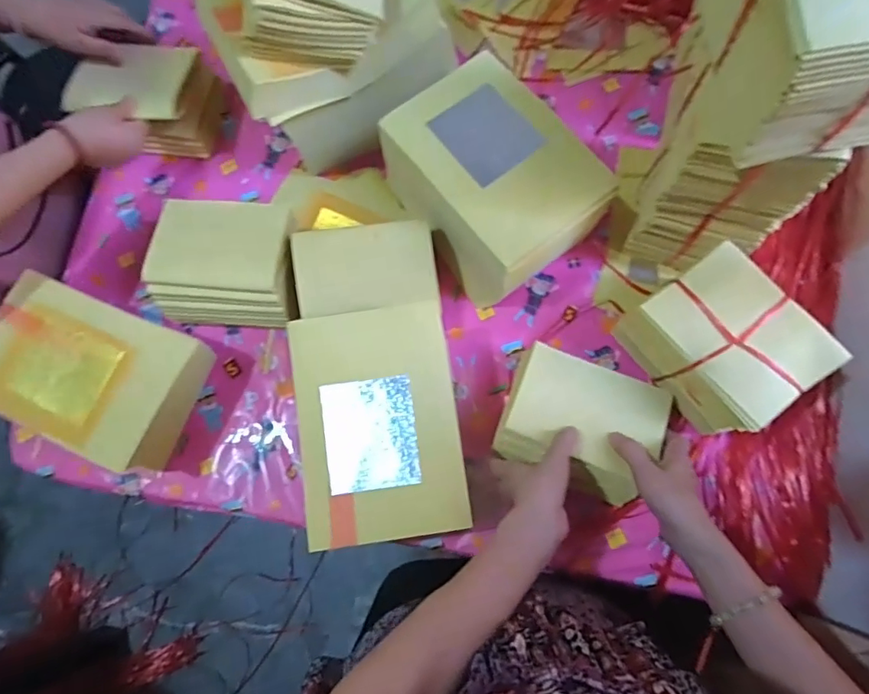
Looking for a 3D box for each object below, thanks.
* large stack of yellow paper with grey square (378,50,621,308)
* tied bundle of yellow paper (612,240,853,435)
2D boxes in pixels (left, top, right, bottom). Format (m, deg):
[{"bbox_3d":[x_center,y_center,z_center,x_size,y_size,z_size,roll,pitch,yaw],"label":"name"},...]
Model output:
[{"bbox_3d":[0.069,-0.199,0.644,0.169,0.132,0.234,-37,80,-6],"label":"large stack of yellow paper with grey square"},{"bbox_3d":[0.301,-0.002,0.576,0.114,0.150,0.155,-38,80,-6],"label":"tied bundle of yellow paper"}]

